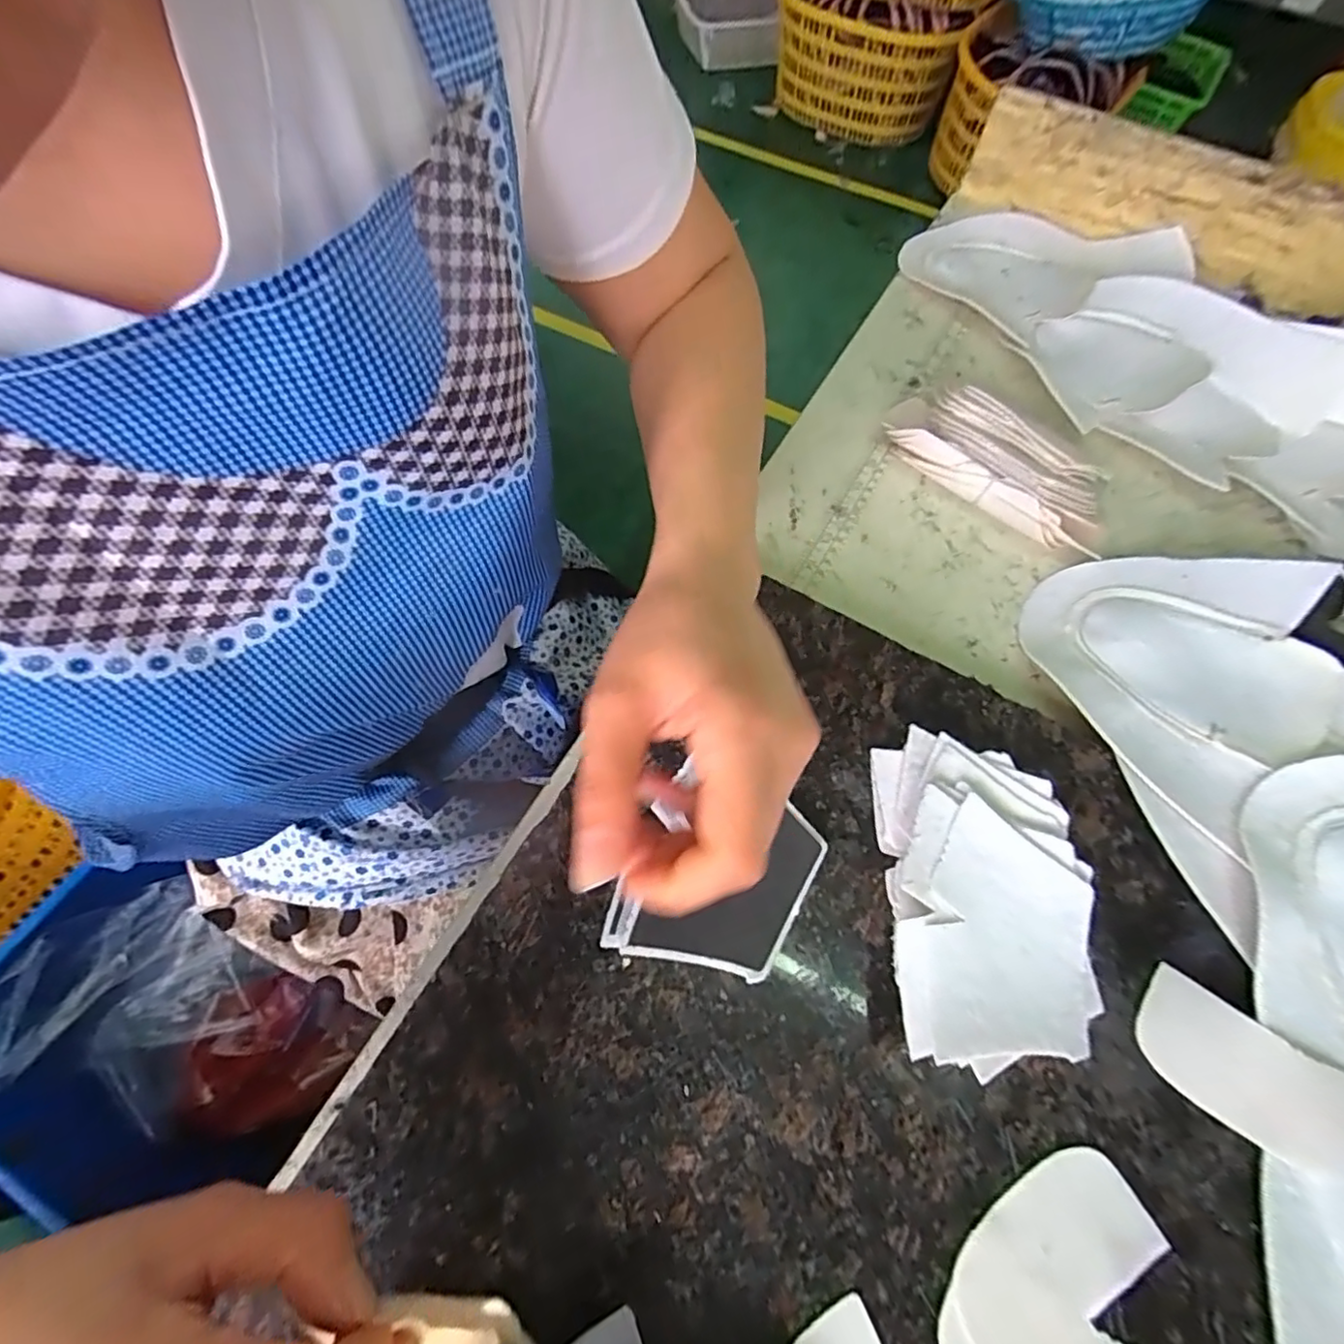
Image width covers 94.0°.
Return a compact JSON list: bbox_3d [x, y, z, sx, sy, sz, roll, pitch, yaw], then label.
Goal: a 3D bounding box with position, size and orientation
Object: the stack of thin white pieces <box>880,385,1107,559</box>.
[{"bbox_3d":[0.217,-0.140,0.420,0.164,0.040,0.068,41,70,16],"label":"stack of thin white pieces"}]

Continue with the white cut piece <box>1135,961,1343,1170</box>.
[{"bbox_3d":[0.243,0.169,0.265,0.081,0.010,0.045,33,67,12],"label":"white cut piece"}]

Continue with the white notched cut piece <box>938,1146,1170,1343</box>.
[{"bbox_3d":[0.154,0.239,0.235,0.083,0.006,0.092,39,69,14],"label":"white notched cut piece"}]

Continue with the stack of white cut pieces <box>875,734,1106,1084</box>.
[{"bbox_3d":[0.140,0.098,0.285,0.084,0.025,0.138,7,64,0],"label":"stack of white cut pieces"}]

